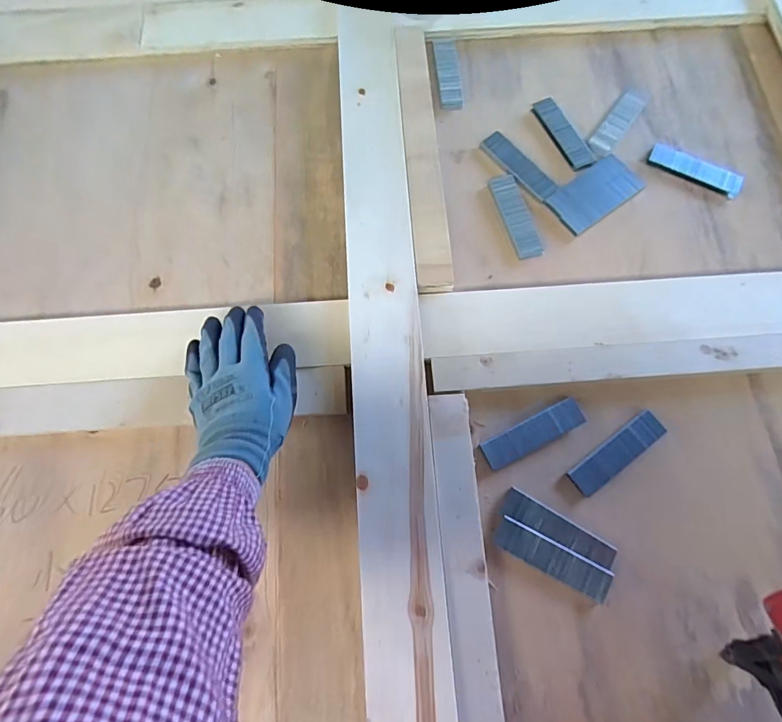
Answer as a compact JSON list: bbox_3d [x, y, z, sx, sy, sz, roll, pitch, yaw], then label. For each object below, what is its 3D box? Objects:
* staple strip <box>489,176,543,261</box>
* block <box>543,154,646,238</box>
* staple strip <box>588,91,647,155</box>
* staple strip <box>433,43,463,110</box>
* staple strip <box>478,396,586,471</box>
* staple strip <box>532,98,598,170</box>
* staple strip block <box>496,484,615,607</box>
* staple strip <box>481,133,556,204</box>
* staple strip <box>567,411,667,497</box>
[{"bbox_3d":[0.144,-0.169,0.504,0.031,0.006,0.109,-14,74,-3],"label":"staple strip"},{"bbox_3d":[0.239,-0.197,0.510,0.110,0.004,0.059,-35,76,-9],"label":"block"},{"bbox_3d":[0.280,-0.296,0.539,0.032,0.004,0.106,35,77,10],"label":"staple strip"},{"bbox_3d":[0.075,-0.370,0.563,0.030,0.008,0.104,-4,74,-1],"label":"staple strip"},{"bbox_3d":[0.140,0.071,0.431,0.105,0.009,0.029,-26,75,-7],"label":"staple strip"},{"bbox_3d":[0.210,-0.281,0.535,0.032,0.005,0.107,-24,75,-6],"label":"staple strip"},{"bbox_3d":[0.153,0.170,0.403,0.109,0.009,0.052,28,76,8],"label":"staple strip block"},{"bbox_3d":[0.153,-0.233,0.523,0.034,0.004,0.107,-37,77,-9],"label":"staple strip"},{"bbox_3d":[0.222,0.089,0.426,0.105,0.008,0.029,-36,77,-9],"label":"staple strip"}]

